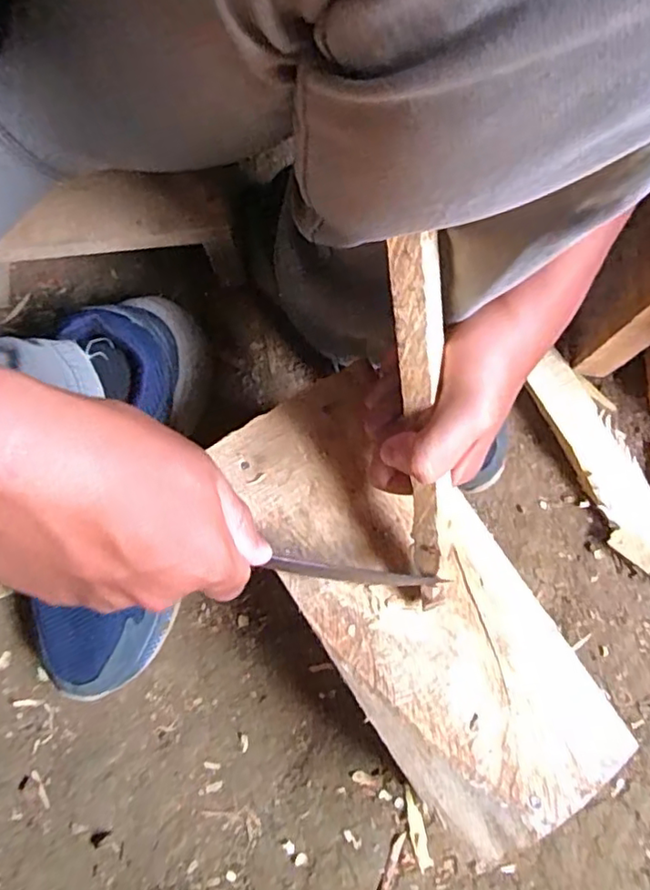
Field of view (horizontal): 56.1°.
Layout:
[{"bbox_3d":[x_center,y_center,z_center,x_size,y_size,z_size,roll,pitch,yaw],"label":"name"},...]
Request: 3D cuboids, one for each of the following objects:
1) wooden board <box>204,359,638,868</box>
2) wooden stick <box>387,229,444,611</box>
[{"bbox_3d":[0.049,0.086,0.350,0.114,0.023,0.270,-35,80,-6],"label":"wooden board"},{"bbox_3d":[0.048,-0.002,0.293,0.020,0.018,0.189,-7,113,0],"label":"wooden stick"}]

